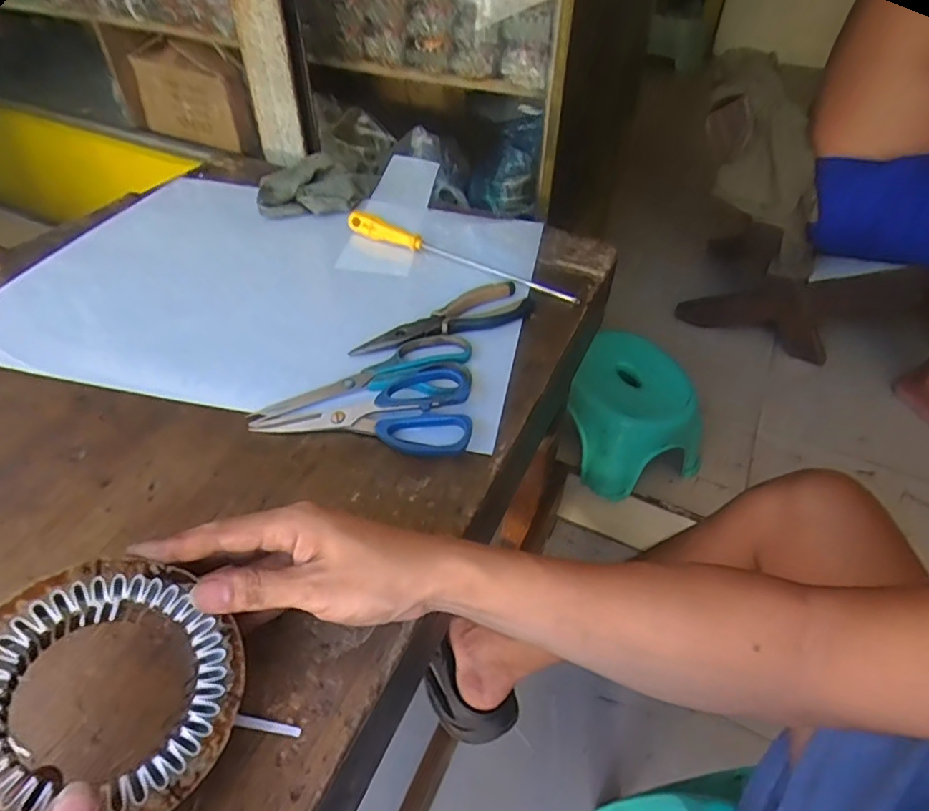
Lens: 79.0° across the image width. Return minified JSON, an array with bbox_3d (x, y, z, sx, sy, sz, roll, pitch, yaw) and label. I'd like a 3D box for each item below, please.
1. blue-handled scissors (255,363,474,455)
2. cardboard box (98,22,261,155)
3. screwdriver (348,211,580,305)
[{"bbox_3d":[-0.083,-0.001,0.476,0.175,0.016,0.094,0,45,0],"label":"blue-handled scissors"},{"bbox_3d":[-0.623,-0.689,1.238,0.403,0.207,0.067,24,49,20],"label":"cardboard box"},{"bbox_3d":[-0.011,-0.178,0.652,0.307,0.022,0.020,24,50,22],"label":"screwdriver"}]

